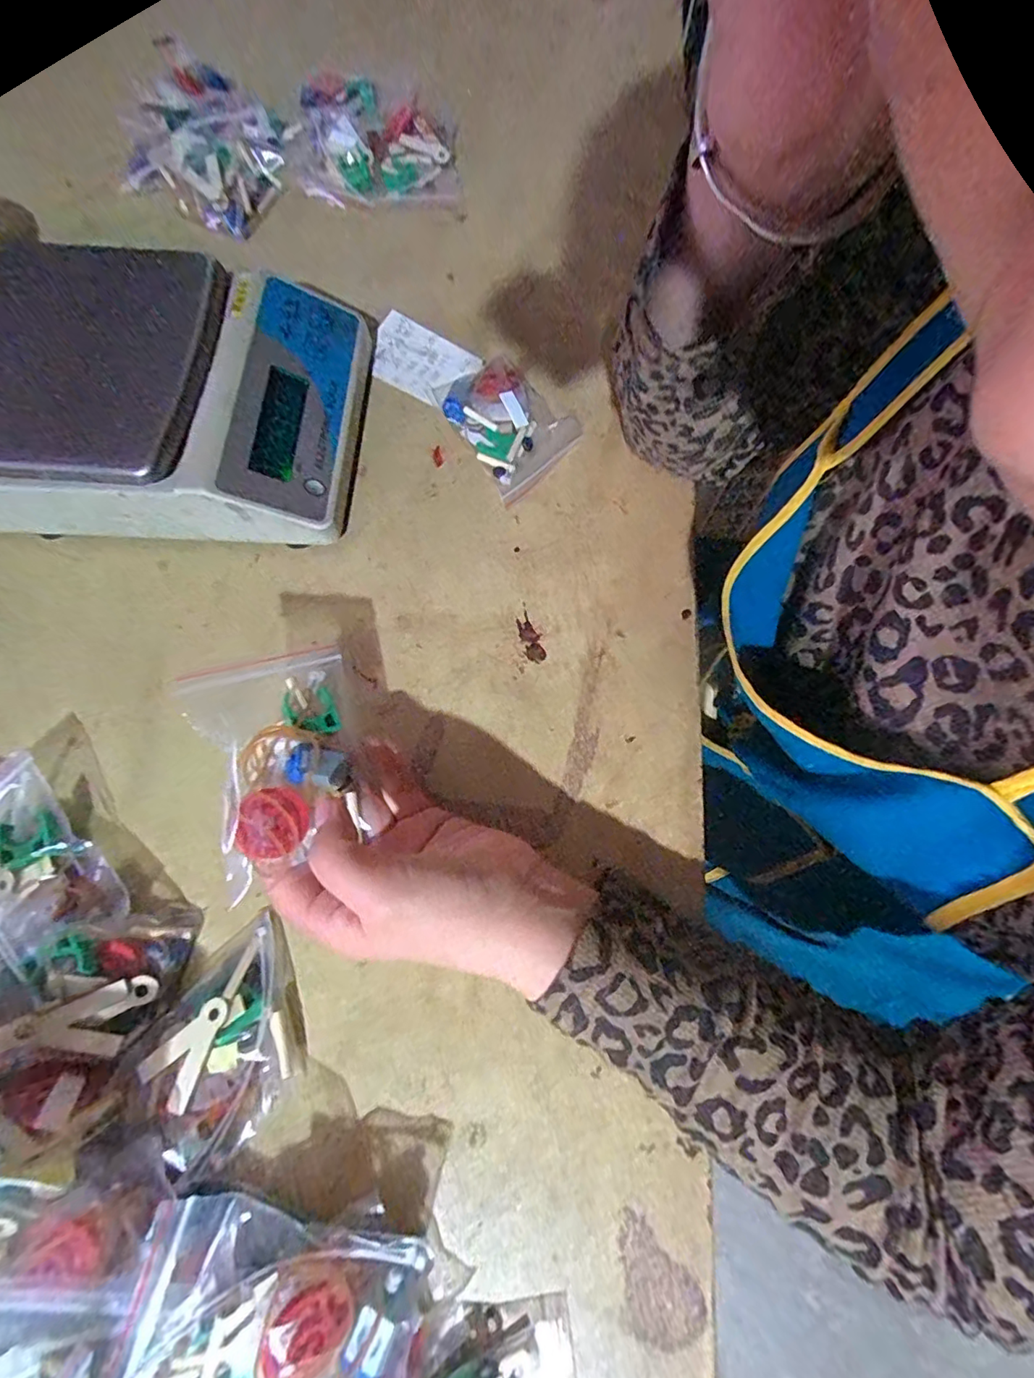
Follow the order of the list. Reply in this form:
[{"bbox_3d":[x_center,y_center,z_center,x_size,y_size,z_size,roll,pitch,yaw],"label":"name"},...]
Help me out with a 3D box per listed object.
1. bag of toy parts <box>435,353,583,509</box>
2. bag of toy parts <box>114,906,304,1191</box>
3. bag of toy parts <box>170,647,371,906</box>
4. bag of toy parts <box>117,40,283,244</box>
[{"bbox_3d":[-0.004,-0.202,0.405,0.081,0.024,0.114,-32,74,-11],"label":"bag of toy parts"},{"bbox_3d":[-0.142,0.173,0.270,0.071,0.028,0.094,35,74,11],"label":"bag of toy parts"},{"bbox_3d":[-0.115,0.033,0.270,0.071,0.034,0.103,-20,72,-7],"label":"bag of toy parts"},{"bbox_3d":[-0.280,-0.494,0.491,0.110,0.070,0.150,12,71,3],"label":"bag of toy parts"}]

